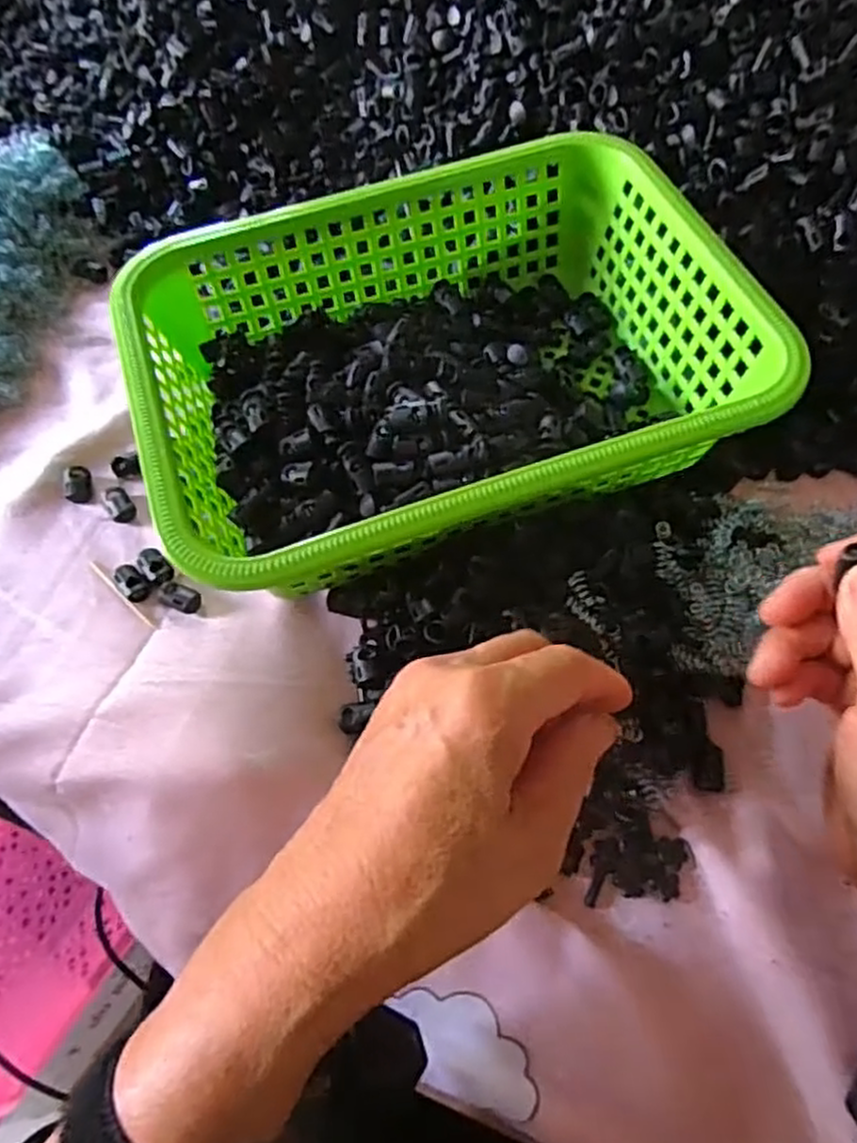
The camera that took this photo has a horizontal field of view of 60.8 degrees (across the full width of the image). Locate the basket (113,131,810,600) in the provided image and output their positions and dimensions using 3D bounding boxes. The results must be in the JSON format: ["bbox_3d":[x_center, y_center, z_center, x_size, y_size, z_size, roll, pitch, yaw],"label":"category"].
[{"bbox_3d":[0.006,-0.105,0.387,0.290,0.083,0.210,-19,62,-8],"label":"basket"}]

